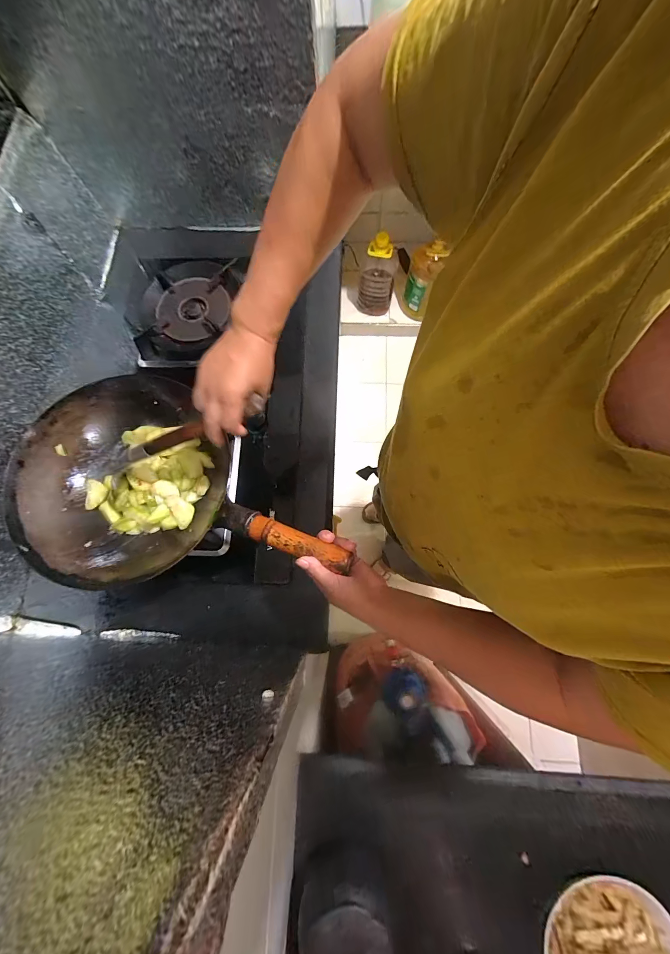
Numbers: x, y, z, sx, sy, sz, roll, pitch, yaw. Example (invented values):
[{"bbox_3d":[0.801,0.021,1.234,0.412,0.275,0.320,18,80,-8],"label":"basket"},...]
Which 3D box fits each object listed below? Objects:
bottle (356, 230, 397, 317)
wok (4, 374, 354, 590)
[{"bbox_3d":[0.172,-0.833,1.302,0.144,0.336,0.131,6,76,3],"label":"bottle"},{"bbox_3d":[-0.231,0.038,0.491,0.524,0.109,0.294,16,77,14],"label":"wok"}]

